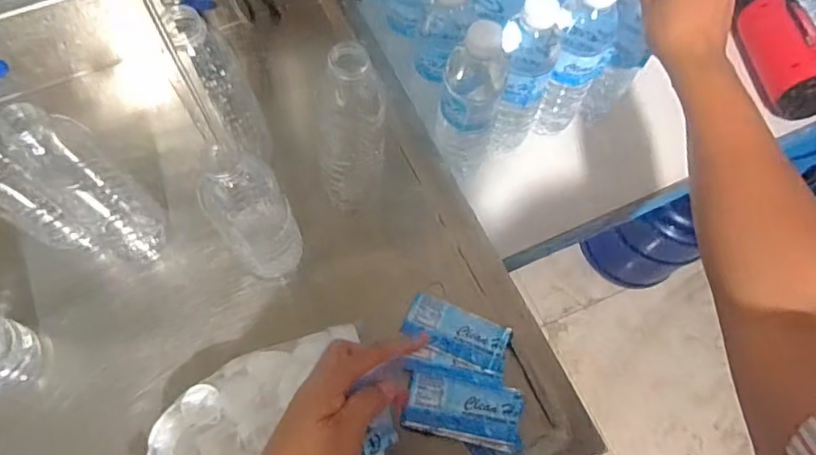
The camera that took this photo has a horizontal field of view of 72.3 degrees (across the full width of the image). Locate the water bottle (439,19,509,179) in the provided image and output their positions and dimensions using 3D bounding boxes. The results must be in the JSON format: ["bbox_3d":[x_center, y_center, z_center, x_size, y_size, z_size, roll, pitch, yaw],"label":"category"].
[{"bbox_3d":[0.062,-0.118,0.569,0.056,0.211,0.051,14,67,3],"label":"water bottle"}]

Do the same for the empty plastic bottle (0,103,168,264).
[{"bbox_3d":[-0.282,-0.032,0.506,0.059,0.191,0.063,-41,55,-17],"label":"empty plastic bottle"}]

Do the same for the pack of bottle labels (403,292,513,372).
[{"bbox_3d":[0.049,0.101,0.542,0.101,0.007,0.045,23,68,12],"label":"pack of bottle labels"}]

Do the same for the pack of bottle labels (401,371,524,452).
[{"bbox_3d":[0.051,0.164,0.503,0.102,0.008,0.053,12,67,2],"label":"pack of bottle labels"}]

